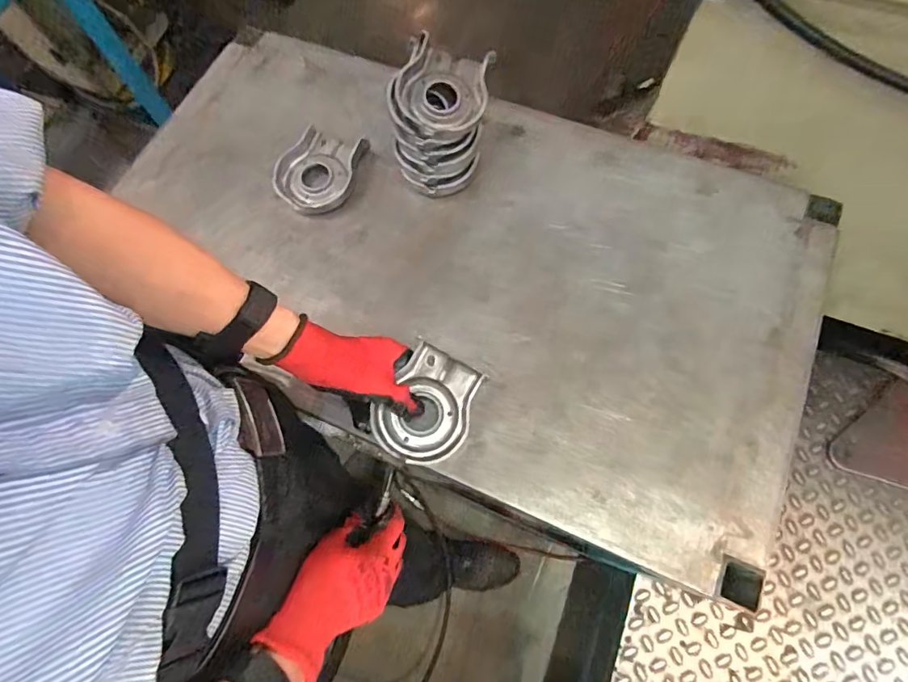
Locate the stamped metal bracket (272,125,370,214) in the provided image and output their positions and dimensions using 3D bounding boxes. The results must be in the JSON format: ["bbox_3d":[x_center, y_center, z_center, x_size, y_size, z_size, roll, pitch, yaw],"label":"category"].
[{"bbox_3d":[-0.184,-0.233,0.651,0.096,0.025,0.128,17,71,9],"label":"stamped metal bracket"}]

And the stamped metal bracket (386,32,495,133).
[{"bbox_3d":[-0.015,-0.304,0.579,0.112,0.036,0.129,10,70,6],"label":"stamped metal bracket"}]

